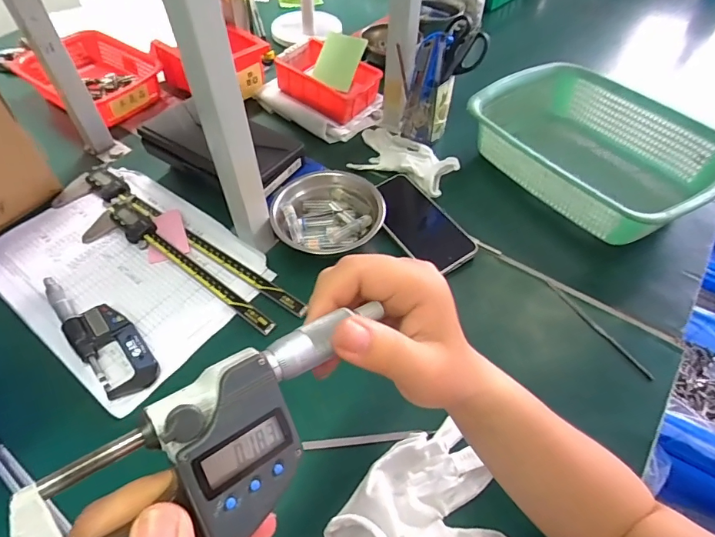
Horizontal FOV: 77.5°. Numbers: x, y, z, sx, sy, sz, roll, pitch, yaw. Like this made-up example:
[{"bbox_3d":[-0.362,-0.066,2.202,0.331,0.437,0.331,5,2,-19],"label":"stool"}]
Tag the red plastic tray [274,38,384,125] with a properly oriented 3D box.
[{"bbox_3d":[-0.047,-0.298,0.710,0.146,0.059,0.116,38,61,25],"label":"red plastic tray"}]

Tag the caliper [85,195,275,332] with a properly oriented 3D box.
[{"bbox_3d":[-0.212,-0.007,0.522,0.289,0.015,0.068,30,57,21],"label":"caliper"}]

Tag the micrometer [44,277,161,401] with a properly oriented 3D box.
[{"bbox_3d":[-0.269,0.062,0.461,0.175,0.016,0.053,38,61,25],"label":"micrometer"}]

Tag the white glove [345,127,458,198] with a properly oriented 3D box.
[{"bbox_3d":[0.068,-0.164,0.625,0.147,0.025,0.114,17,54,12],"label":"white glove"}]

